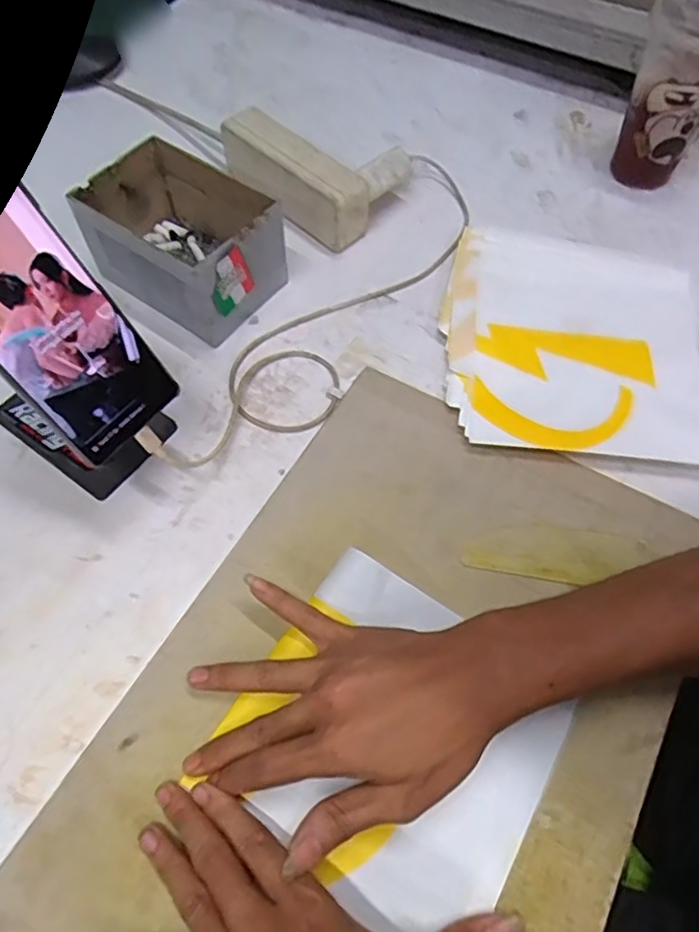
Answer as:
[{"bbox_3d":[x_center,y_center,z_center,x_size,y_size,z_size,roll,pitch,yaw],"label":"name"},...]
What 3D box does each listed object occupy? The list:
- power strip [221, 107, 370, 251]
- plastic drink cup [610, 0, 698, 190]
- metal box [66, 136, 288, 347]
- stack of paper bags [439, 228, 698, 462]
[{"bbox_3d":[-0.049,-0.262,0.564,0.042,0.060,0.158,-40,67,-21],"label":"power strip"},{"bbox_3d":[0.292,-0.330,0.551,0.083,0.150,0.095,24,62,13],"label":"plastic drink cup"},{"bbox_3d":[-0.134,-0.183,0.503,0.144,0.081,0.099,33,64,17],"label":"metal box"},{"bbox_3d":[0.177,-0.100,0.488,0.195,0.024,0.215,6,60,3],"label":"stack of paper bags"}]

